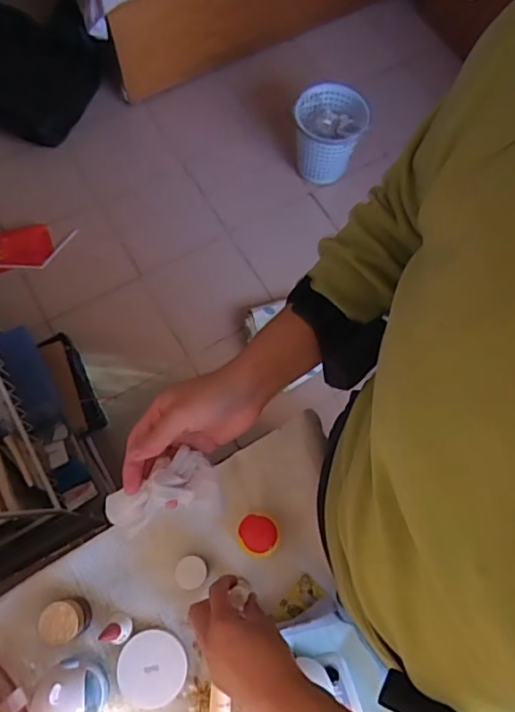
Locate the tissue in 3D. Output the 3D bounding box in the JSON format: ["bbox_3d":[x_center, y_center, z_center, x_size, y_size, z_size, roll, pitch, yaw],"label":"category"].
[{"bbox_3d":[-0.080,0.117,0.456,0.095,0.027,0.055,-18,71,-13],"label":"tissue"}]

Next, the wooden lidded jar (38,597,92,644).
[{"bbox_3d":[-0.202,0.277,0.565,0.038,0.054,0.040,1,70,-1],"label":"wooden lidded jar"}]

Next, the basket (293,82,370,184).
[{"bbox_3d":[0.219,-0.681,1.690,0.220,0.236,0.213,-5,70,-3],"label":"basket"}]

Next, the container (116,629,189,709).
[{"bbox_3d":[-0.111,0.329,0.567,0.068,0.024,0.069,1,70,-1],"label":"container"}]

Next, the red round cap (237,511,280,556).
[{"bbox_3d":[0.001,0.201,0.608,0.046,0.037,0.046,1,70,-1],"label":"red round cap"}]

